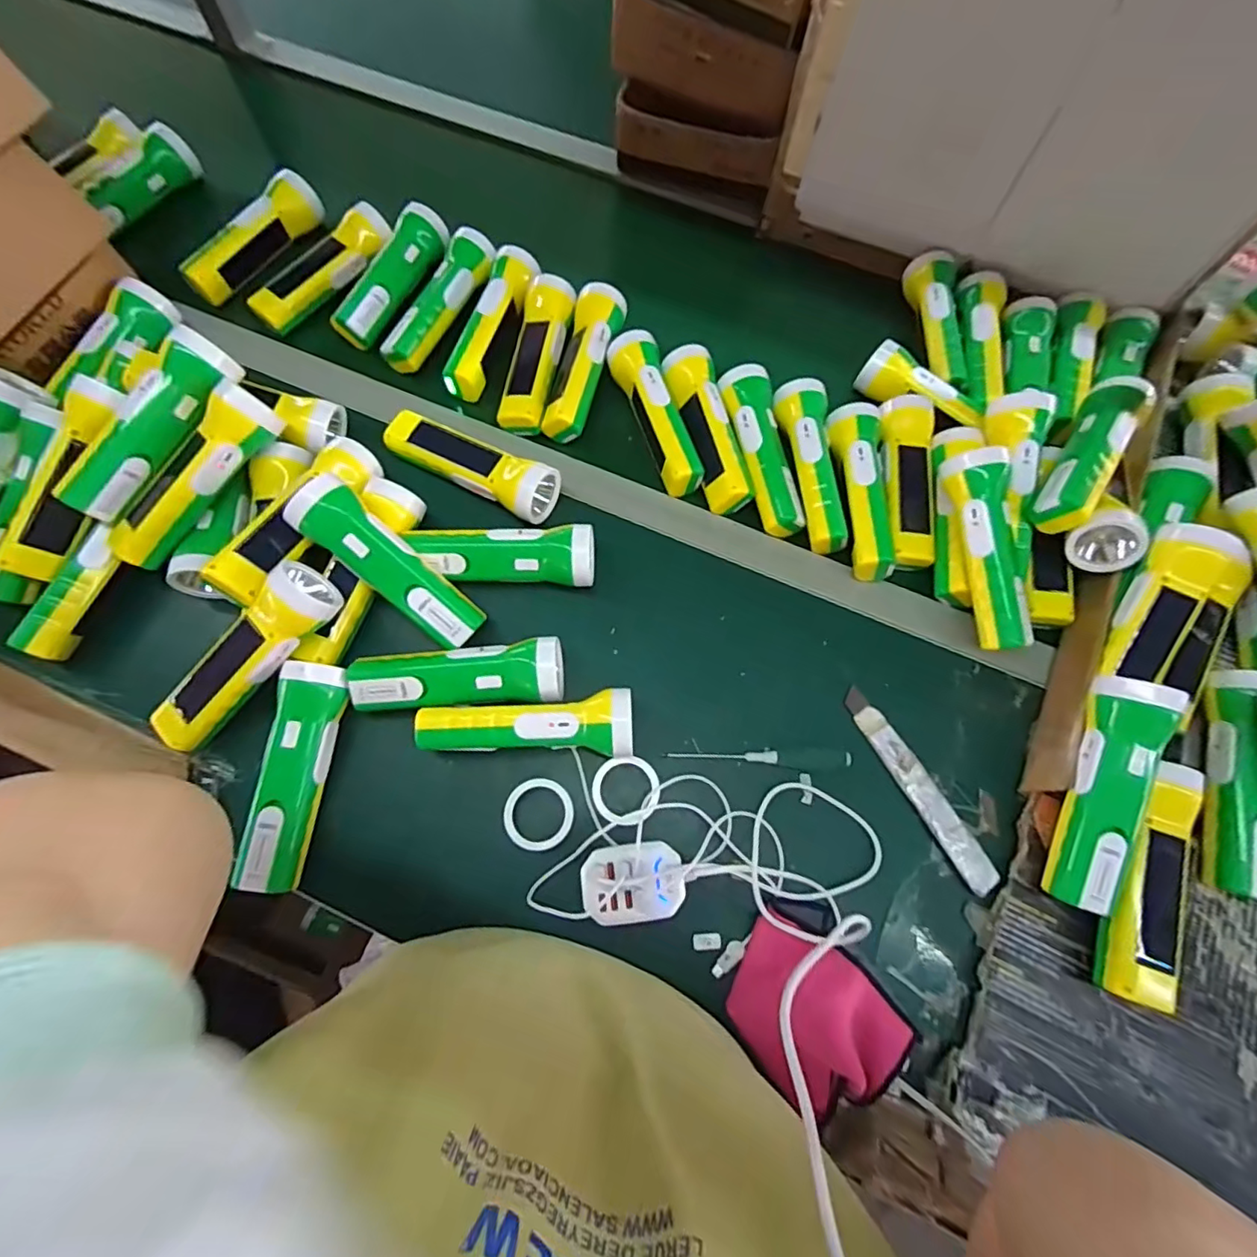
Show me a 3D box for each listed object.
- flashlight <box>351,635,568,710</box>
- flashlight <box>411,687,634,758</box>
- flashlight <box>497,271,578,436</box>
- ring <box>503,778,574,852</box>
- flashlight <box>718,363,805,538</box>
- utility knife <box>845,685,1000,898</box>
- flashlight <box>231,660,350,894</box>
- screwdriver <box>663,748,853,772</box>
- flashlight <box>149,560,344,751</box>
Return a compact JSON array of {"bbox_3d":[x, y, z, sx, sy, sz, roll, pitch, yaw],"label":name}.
[{"bbox_3d":[-0.137,0.039,0.462,0.164,0.050,0.048,-2,70,-2],"label":"flashlight"},{"bbox_3d":[-0.079,0.076,0.452,0.163,0.050,0.047,2,70,-1],"label":"flashlight"},{"bbox_3d":[-0.095,-0.278,0.590,0.049,0.055,0.173,11,70,2],"label":"flashlight"},{"bbox_3d":[-0.070,0.145,0.443,0.053,0.004,0.053,1,70,-2],"label":"ring"},{"bbox_3d":[0.124,-0.171,0.549,0.050,0.041,0.174,-9,71,-5],"label":"flashlight"},{"bbox_3d":[0.235,0.127,0.460,0.025,0.005,0.174,-27,73,-11],"label":"utility knife"},{"bbox_3d":[-0.255,0.110,0.434,0.048,0.036,0.165,5,70,0],"label":"flashlight"},{"bbox_3d":[0.107,0.106,0.464,0.146,0.012,0.017,1,70,-2],"label":"screwdriver"},{"bbox_3d":[-0.301,0.024,0.444,0.054,0.047,0.170,44,91,13],"label":"flashlight"}]

